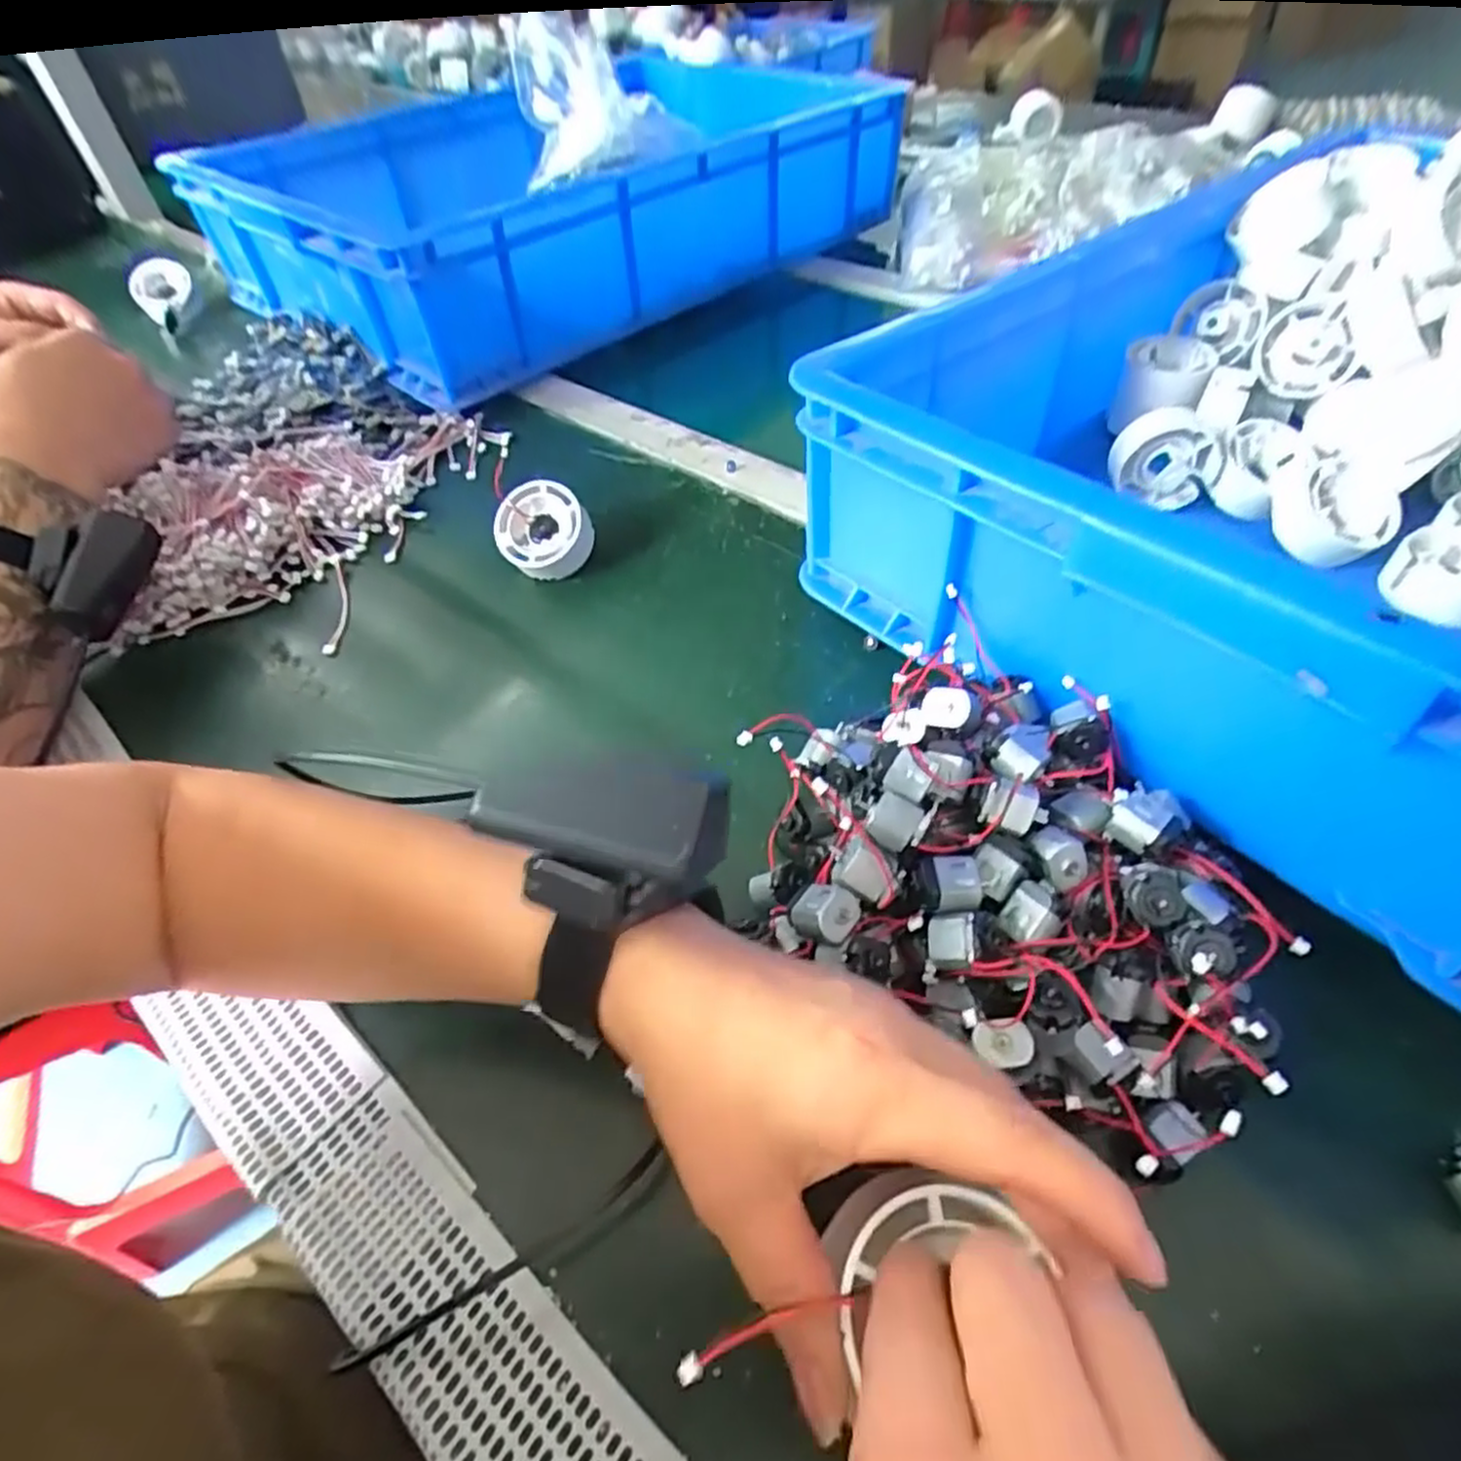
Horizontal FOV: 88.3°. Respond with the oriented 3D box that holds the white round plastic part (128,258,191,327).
[{"bbox_3d":[-0.571,-0.438,0.753,0.053,0.018,0.070,-7,77,-7],"label":"white round plastic part"}]

